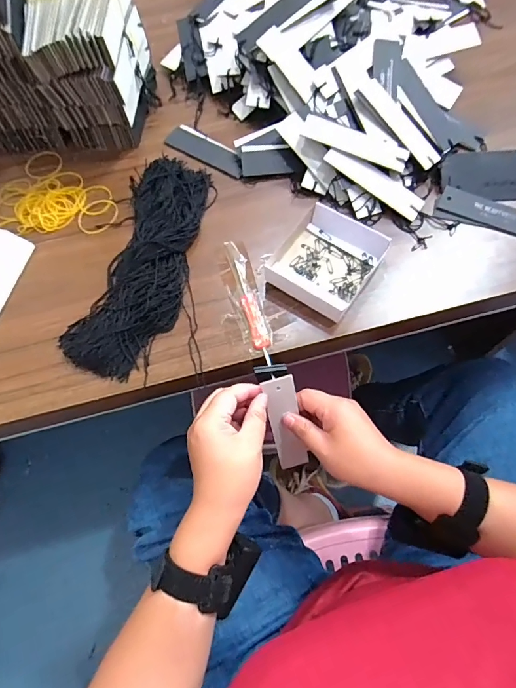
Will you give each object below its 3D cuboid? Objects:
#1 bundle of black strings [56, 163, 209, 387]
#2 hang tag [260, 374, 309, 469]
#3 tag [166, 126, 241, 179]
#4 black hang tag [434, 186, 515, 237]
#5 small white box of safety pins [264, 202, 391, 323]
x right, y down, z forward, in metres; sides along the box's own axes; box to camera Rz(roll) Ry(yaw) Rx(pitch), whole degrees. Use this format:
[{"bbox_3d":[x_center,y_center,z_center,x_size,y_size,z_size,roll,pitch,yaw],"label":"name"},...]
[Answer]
[{"bbox_3d":[-0.126,-0.099,0.452,0.110,0.027,0.278,13,68,9],"label":"bundle of black strings"},{"bbox_3d":[0.030,0.086,0.419,0.032,0.126,0.009,-15,33,-2],"label":"hang tag"},{"bbox_3d":[-0.068,-0.257,0.531,0.126,0.004,0.035,30,78,20],"label":"tag"},{"bbox_3d":[0.272,-0.149,0.459,0.125,0.009,0.037,23,70,13],"label":"black hang tag"},{"bbox_3d":[0.072,-0.094,0.439,0.104,0.024,0.106,33,72,16],"label":"small white box of safety pins"}]

